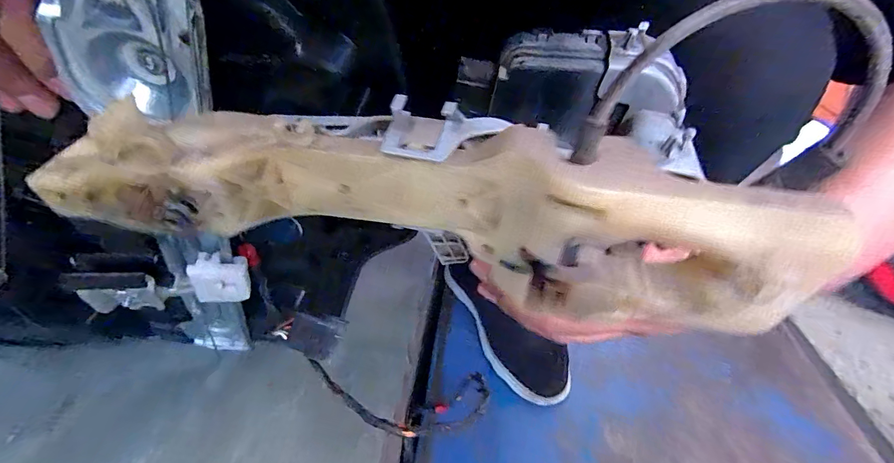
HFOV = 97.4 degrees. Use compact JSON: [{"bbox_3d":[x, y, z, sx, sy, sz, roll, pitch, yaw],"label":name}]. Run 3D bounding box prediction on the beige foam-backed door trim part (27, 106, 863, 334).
[{"bbox_3d":[-0.014,-0.011,0.149,0.260,0.065,0.044,10,33,7],"label":"beige foam-backed door trim part"}]

